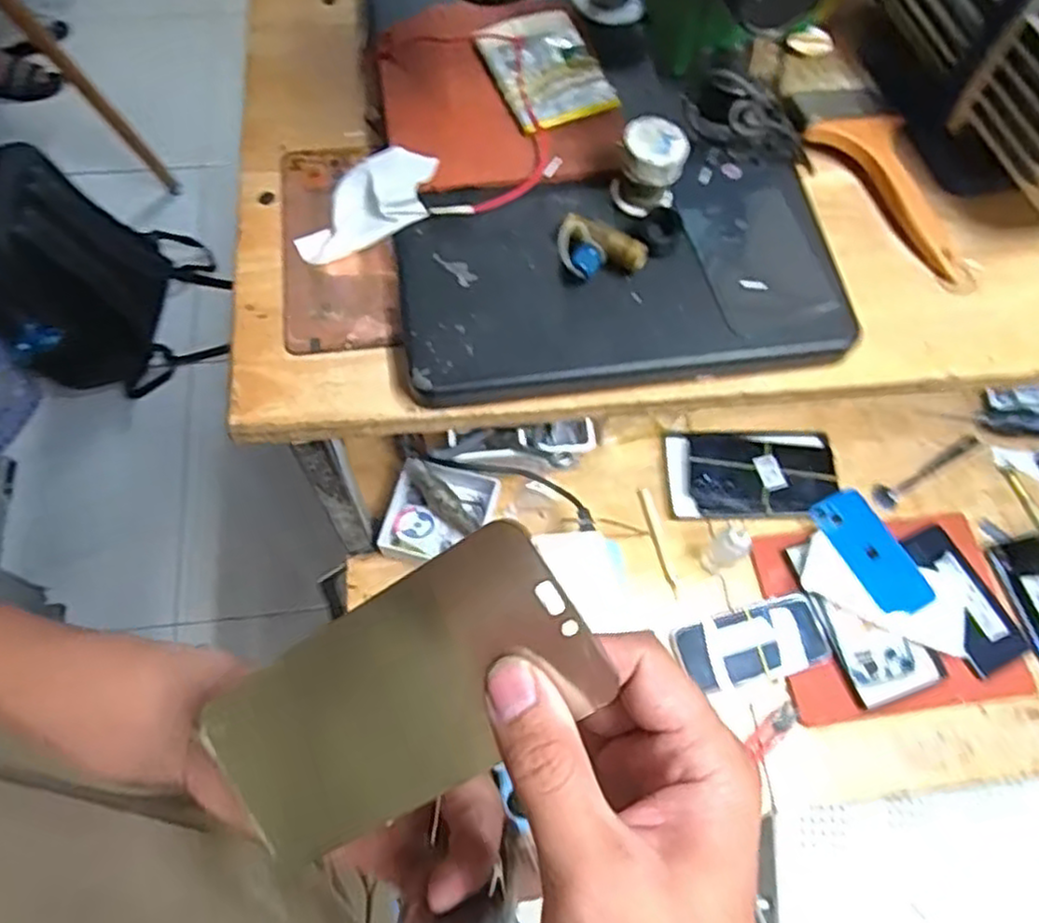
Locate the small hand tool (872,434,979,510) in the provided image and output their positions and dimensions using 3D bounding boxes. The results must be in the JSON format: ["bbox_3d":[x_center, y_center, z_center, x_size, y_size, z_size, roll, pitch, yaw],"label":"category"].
[{"bbox_3d":[0.474,0.009,0.851,0.150,0.017,0.028,-30,70,-15],"label":"small hand tool"}]

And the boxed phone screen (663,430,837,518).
[{"bbox_3d":[0.263,0.014,0.825,0.186,0.017,0.098,1,66,-2],"label":"boxed phone screen"}]

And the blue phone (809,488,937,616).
[{"bbox_3d":[0.383,0.098,0.789,0.064,0.010,0.142,-25,69,-13],"label":"blue phone"}]

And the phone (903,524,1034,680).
[{"bbox_3d":[0.471,0.143,0.772,0.069,0.005,0.153,-20,68,-11],"label":"phone"}]

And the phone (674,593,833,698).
[{"bbox_3d":[0.241,0.190,0.757,0.148,0.009,0.075,-17,75,-3],"label":"phone"}]

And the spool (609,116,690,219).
[{"bbox_3d":[0.075,-0.171,0.426,0.038,0.045,0.035,16,66,5],"label":"spool"}]

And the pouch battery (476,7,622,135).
[{"bbox_3d":[0.016,-0.255,0.473,0.067,0.014,0.092,-18,68,-10],"label":"pouch battery"}]

